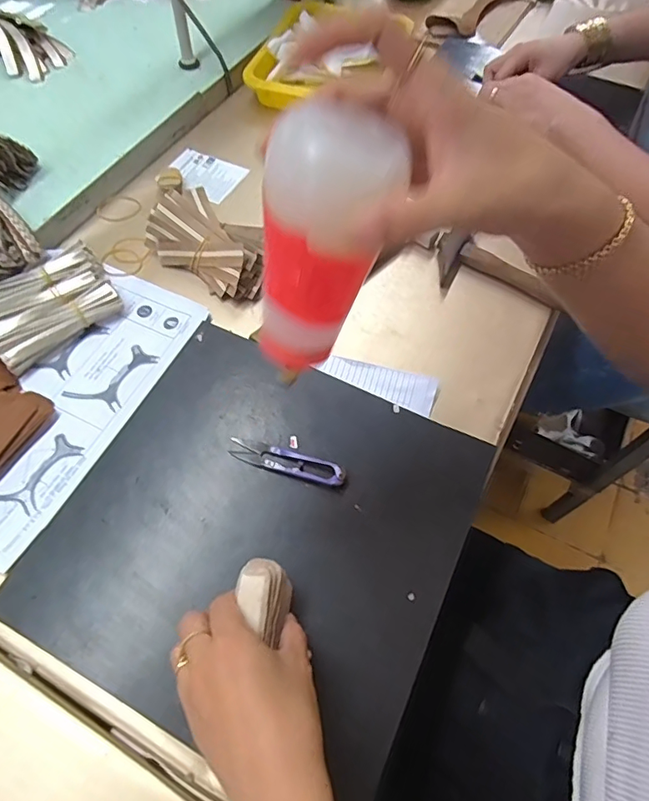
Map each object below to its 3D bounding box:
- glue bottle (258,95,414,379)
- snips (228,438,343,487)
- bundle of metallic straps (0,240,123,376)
[{"bbox_3d":[-0.003,-0.068,0.256,0.055,0.135,0.048,26,45,10],"label":"glue bottle"},{"bbox_3d":[-0.033,0.051,0.430,0.101,0.013,0.023,15,61,7],"label":"snips"},{"bbox_3d":[-0.280,-0.096,0.515,0.126,0.029,0.091,-35,67,-19],"label":"bundle of metallic straps"}]

